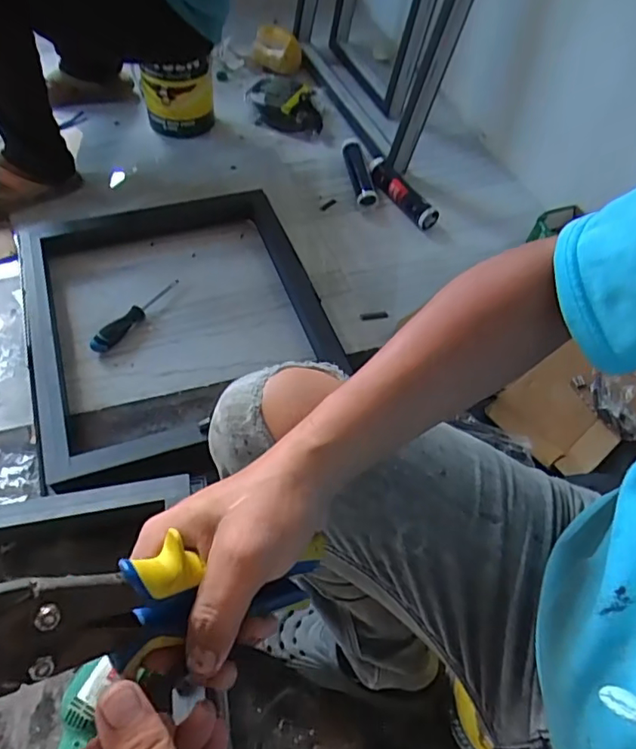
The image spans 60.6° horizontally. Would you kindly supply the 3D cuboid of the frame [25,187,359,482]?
[{"bbox_3d":[-0.250,-0.113,0.981,0.519,0.057,0.557,-17,59,-16],"label":"frame"}]

